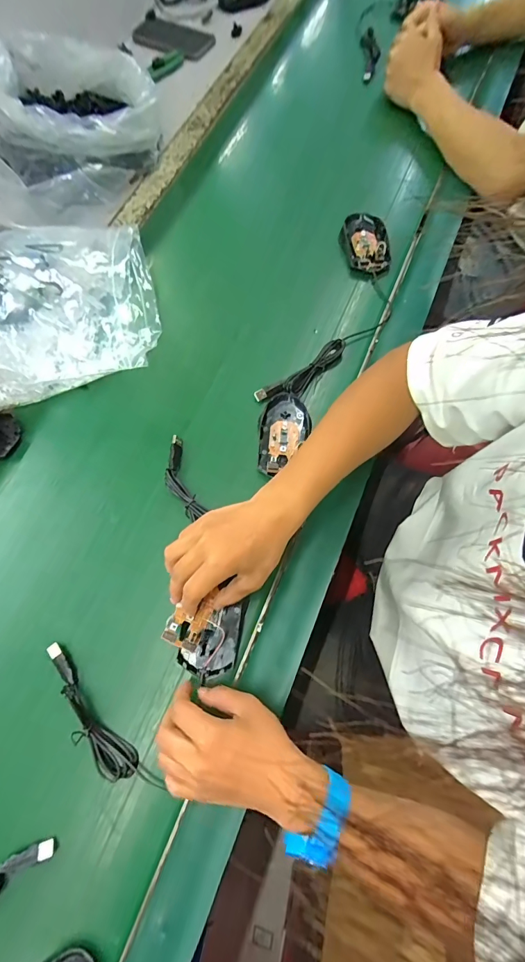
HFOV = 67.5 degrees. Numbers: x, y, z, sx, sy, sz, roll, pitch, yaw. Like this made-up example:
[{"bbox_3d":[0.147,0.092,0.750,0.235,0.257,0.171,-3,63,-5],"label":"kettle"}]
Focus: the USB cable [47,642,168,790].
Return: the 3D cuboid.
[{"bbox_3d":[-0.171,0.238,0.388,0.033,0.020,0.166,-42,77,-12],"label":"USB cable"}]

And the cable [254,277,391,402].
[{"bbox_3d":[0.098,-0.186,0.526,0.056,0.015,0.260,40,77,12],"label":"cable"}]

